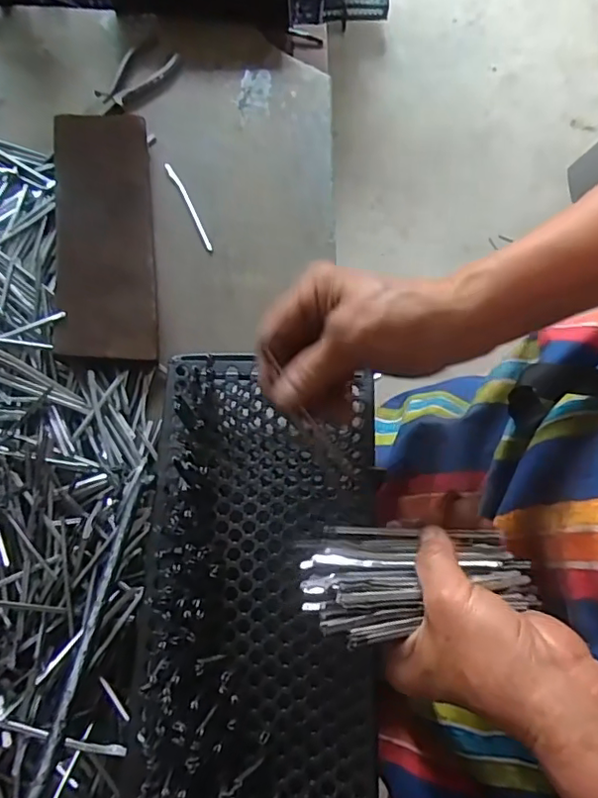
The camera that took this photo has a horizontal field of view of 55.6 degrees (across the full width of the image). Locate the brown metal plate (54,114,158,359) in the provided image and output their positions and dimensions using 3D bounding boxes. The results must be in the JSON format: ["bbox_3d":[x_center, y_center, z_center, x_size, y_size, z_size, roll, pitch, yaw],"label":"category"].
[{"bbox_3d":[-0.177,-0.151,0.514,0.083,0.019,0.248,-7,71,-3],"label":"brown metal plate"}]

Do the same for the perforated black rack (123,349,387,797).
[{"bbox_3d":[-0.023,0.238,0.293,0.141,0.047,0.559,0,65,-1],"label":"perforated black rack"}]

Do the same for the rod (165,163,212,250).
[{"bbox_3d":[-0.105,-0.186,0.543,0.008,0.004,0.105,-25,74,-9],"label":"rod"}]

